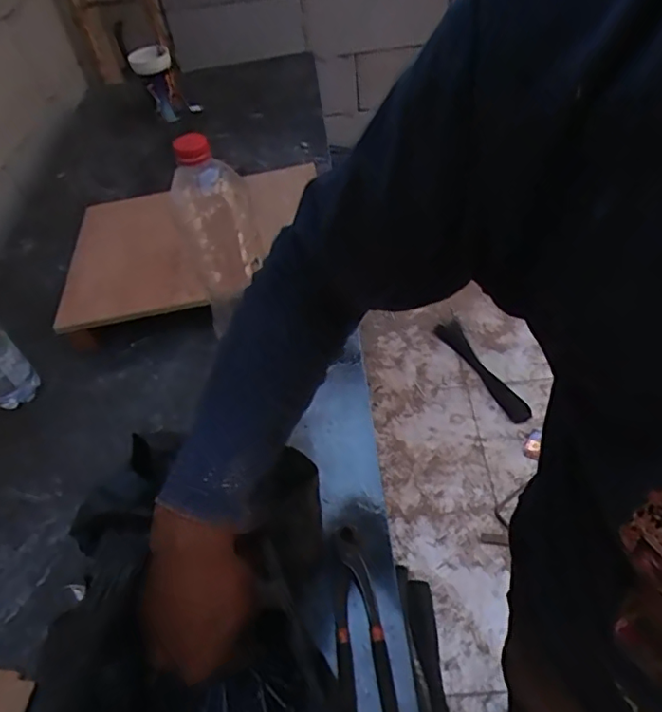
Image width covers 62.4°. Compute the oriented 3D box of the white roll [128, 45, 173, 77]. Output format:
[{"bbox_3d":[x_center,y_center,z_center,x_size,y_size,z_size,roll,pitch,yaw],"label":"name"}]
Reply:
[{"bbox_3d":[-0.360,-0.592,1.088,0.079,0.040,0.069,-17,49,-8],"label":"white roll"}]

